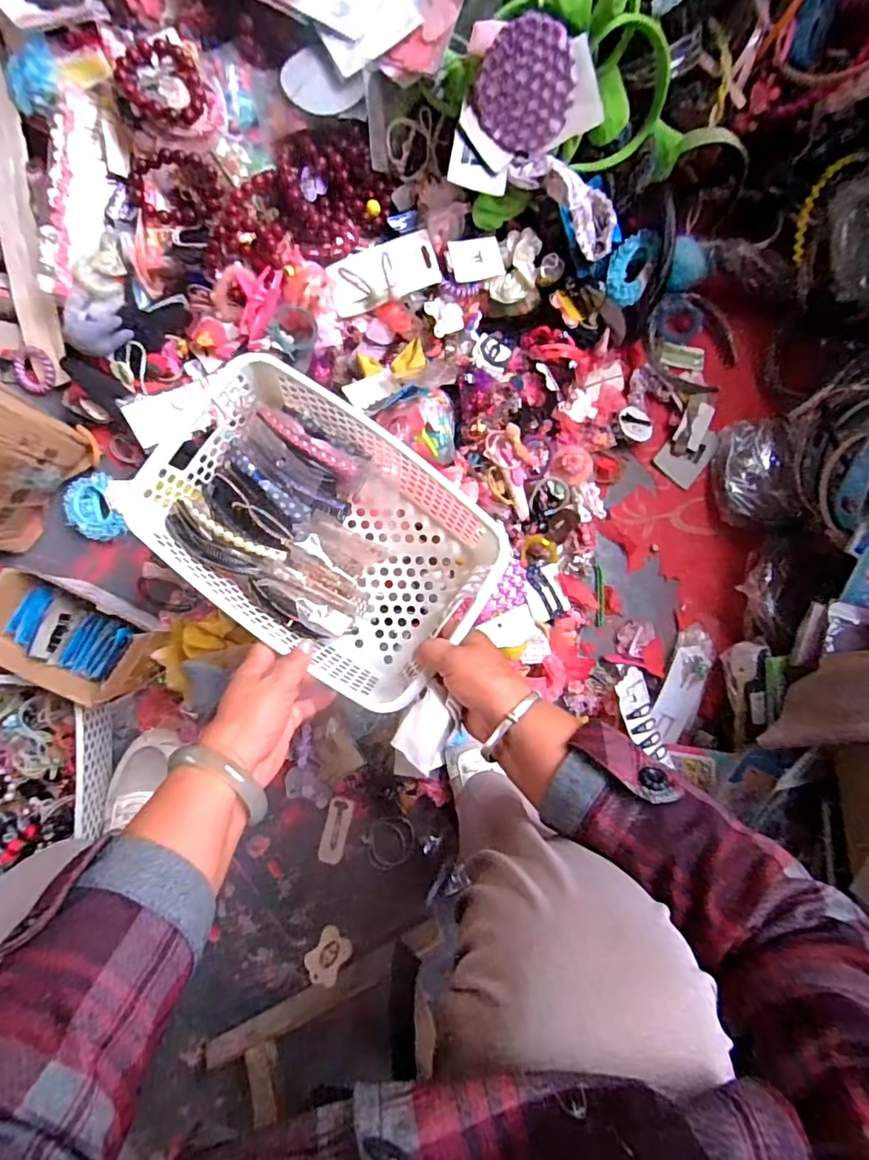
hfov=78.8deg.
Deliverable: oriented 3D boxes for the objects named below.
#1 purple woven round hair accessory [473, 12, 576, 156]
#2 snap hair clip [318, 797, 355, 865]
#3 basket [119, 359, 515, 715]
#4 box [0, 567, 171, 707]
[{"bbox_3d":[0.092,-0.483,0.521,0.098,0.095,0.010,32,49,-33],"label":"purple woven round hair accessory"},{"bbox_3d":[-0.118,0.301,0.636,0.031,0.004,0.075,14,85,-8],"label":"snap hair clip"},{"bbox_3d":[-0.104,-0.050,0.490,0.306,0.104,0.209,39,84,-2],"label":"basket"},{"bbox_3d":[-0.369,0.058,0.552,0.151,0.080,0.098,32,84,-2],"label":"box"}]

